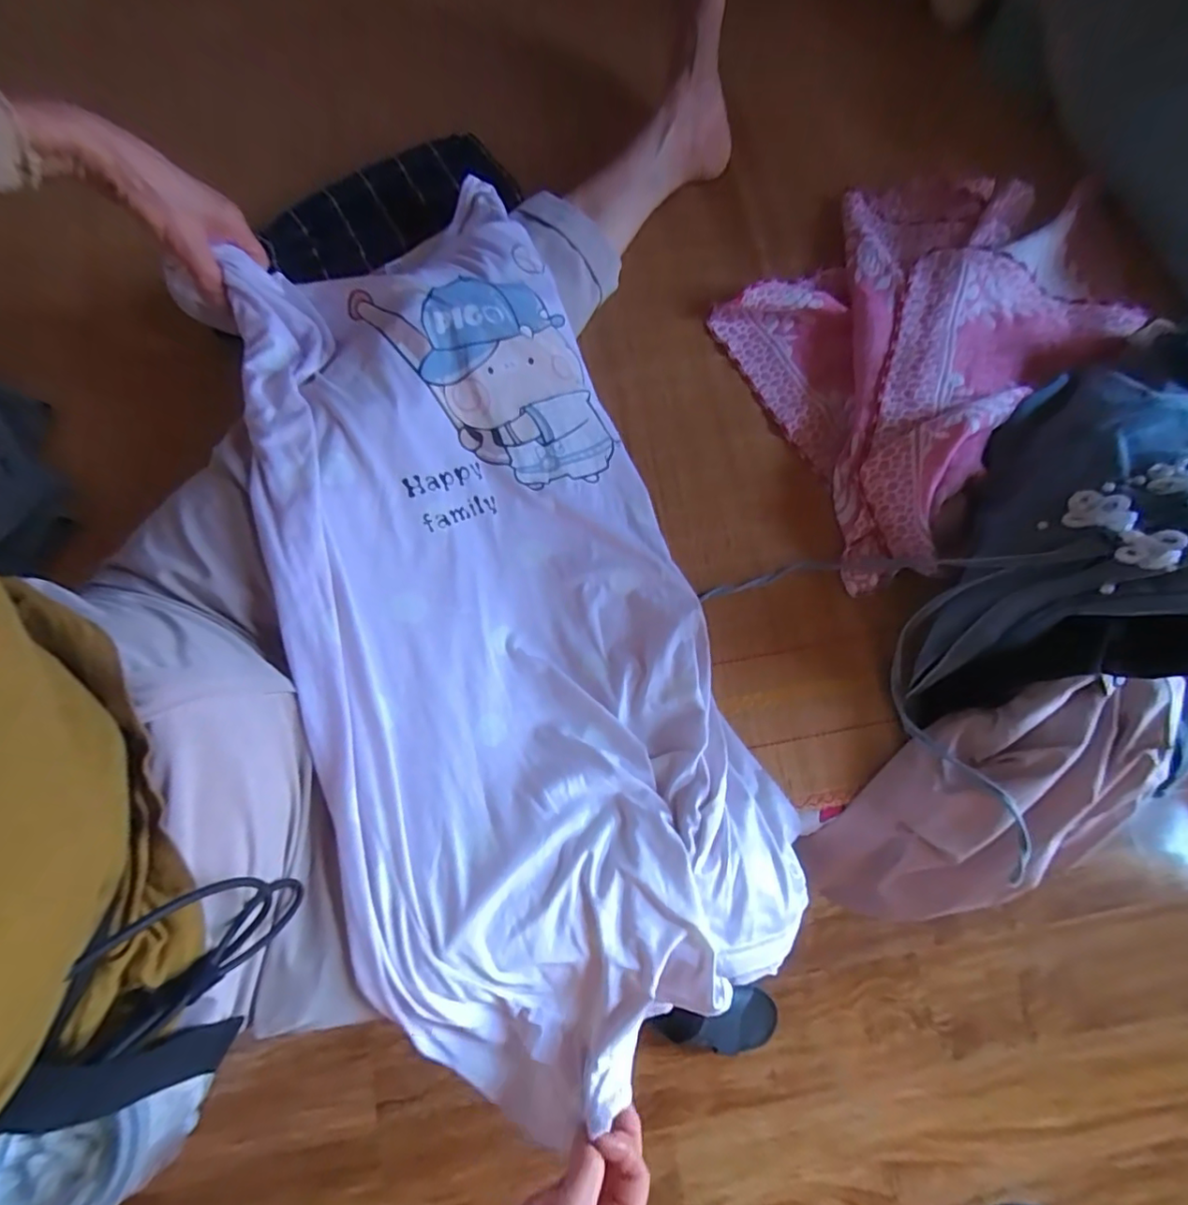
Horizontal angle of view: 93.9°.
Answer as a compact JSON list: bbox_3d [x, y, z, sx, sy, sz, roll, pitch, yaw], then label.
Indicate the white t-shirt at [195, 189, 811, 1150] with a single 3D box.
[{"bbox_3d":[-0.073,0.014,0.475,0.328,0.118,0.683,-20,78,-5],"label":"white t-shirt"}]

